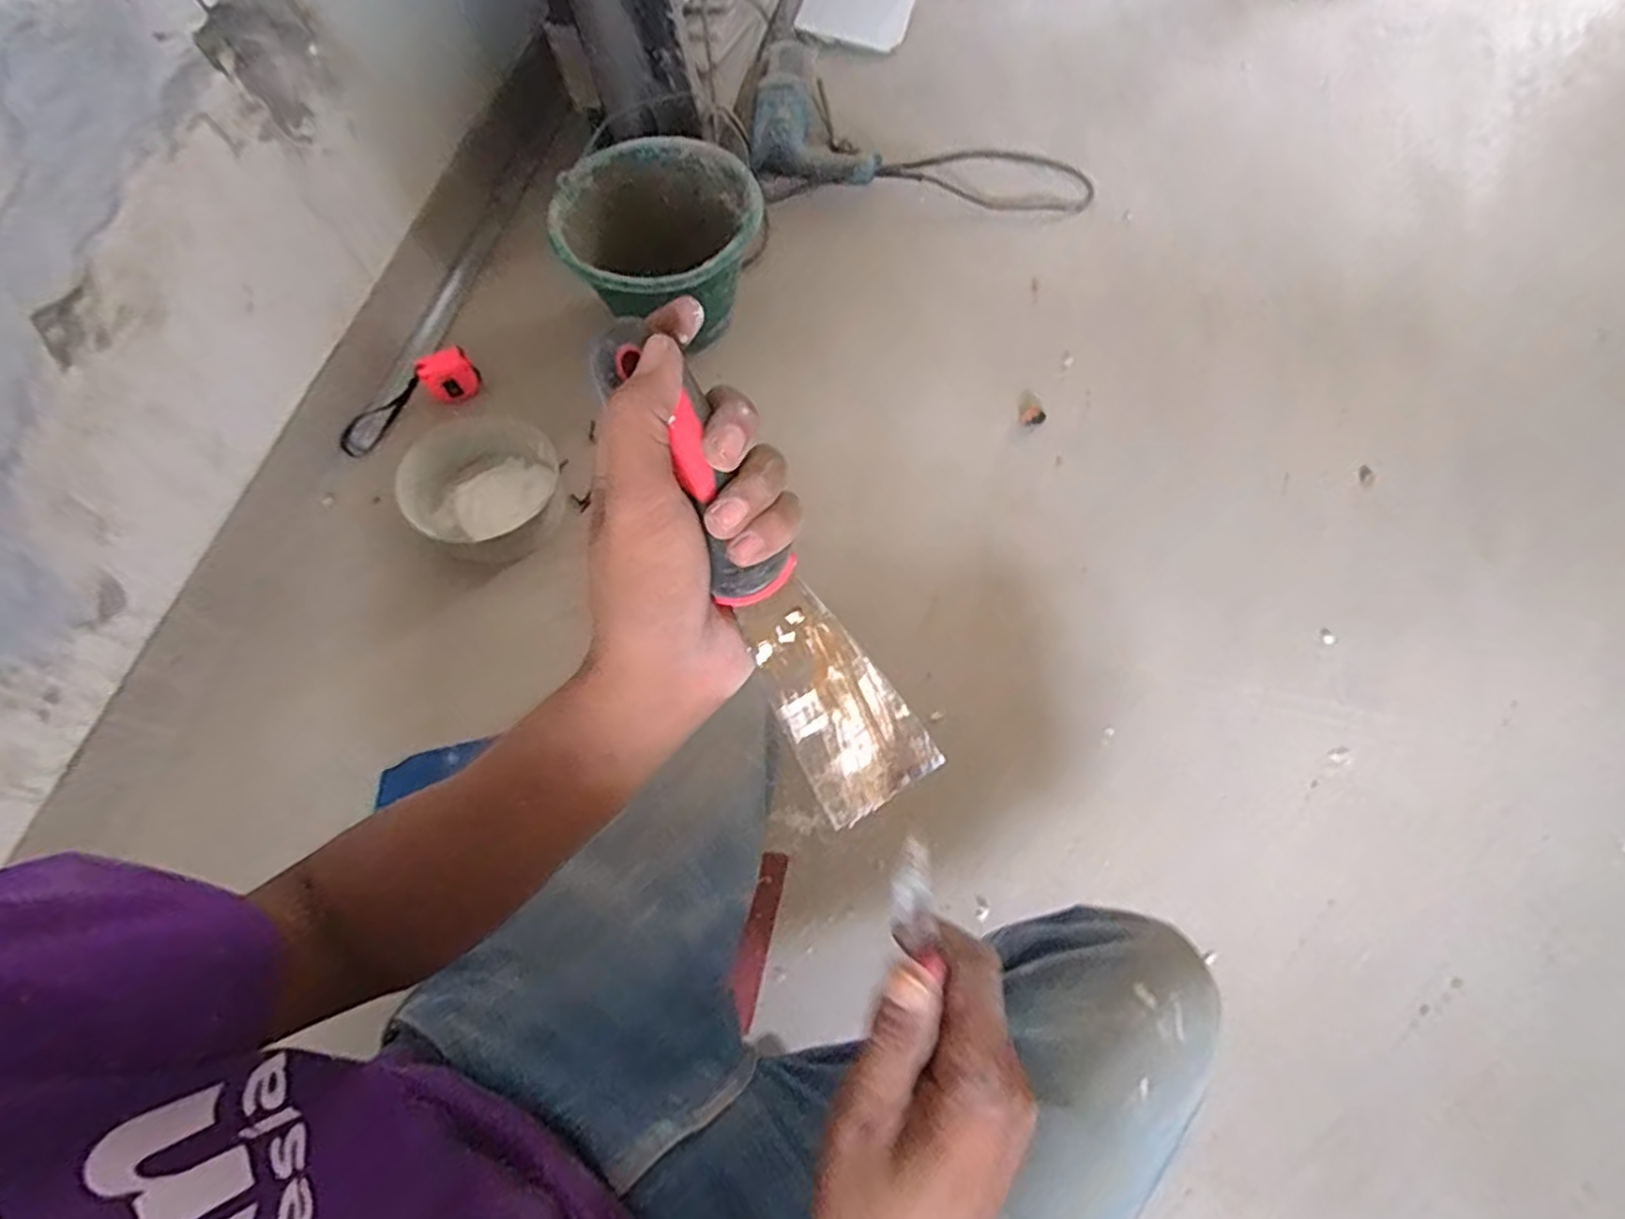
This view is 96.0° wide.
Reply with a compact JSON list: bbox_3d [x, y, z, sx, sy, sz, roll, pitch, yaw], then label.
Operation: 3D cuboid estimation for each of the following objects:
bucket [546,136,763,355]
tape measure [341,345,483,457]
[{"bbox_3d":[-0.197,-0.495,1.027,0.248,0.180,0.263,1,65,-1],"label":"bucket"},{"bbox_3d":[-0.553,-0.283,1.001,0.202,0.071,0.052,-39,71,-14],"label":"tape measure"}]

